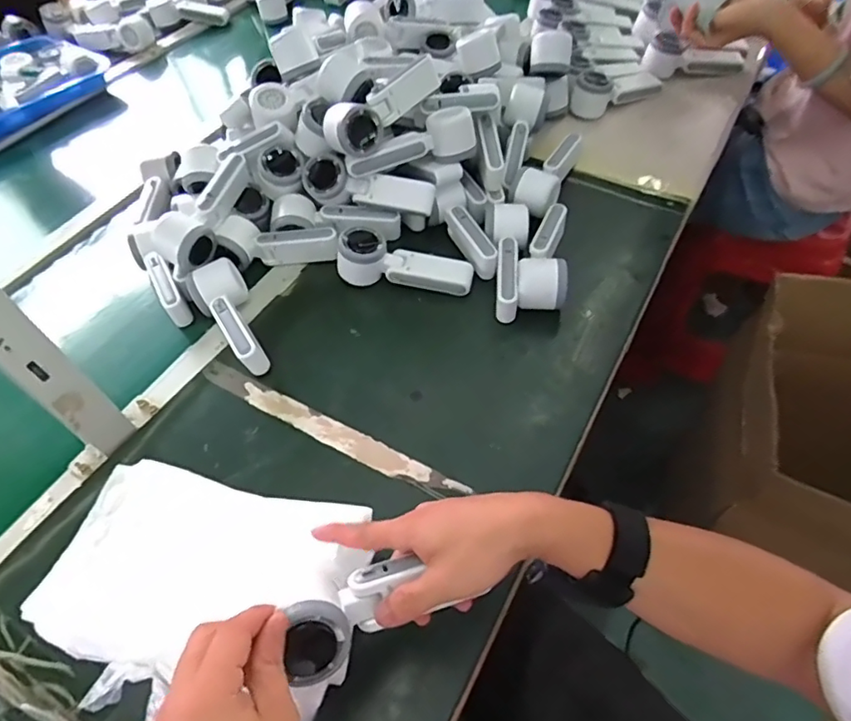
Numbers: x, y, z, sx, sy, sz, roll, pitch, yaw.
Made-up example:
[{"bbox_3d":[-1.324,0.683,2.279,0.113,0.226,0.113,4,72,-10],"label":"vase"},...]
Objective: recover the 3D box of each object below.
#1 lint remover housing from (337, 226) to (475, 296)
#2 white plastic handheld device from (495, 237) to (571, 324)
[{"bbox_3d":[-0.026,-0.119,0.681,0.164,0.057,0.047,8,55,9],"label":"lint remover housing"},{"bbox_3d":[0.123,-0.099,0.659,0.077,0.060,0.093,0,54,3],"label":"white plastic handheld device"}]

